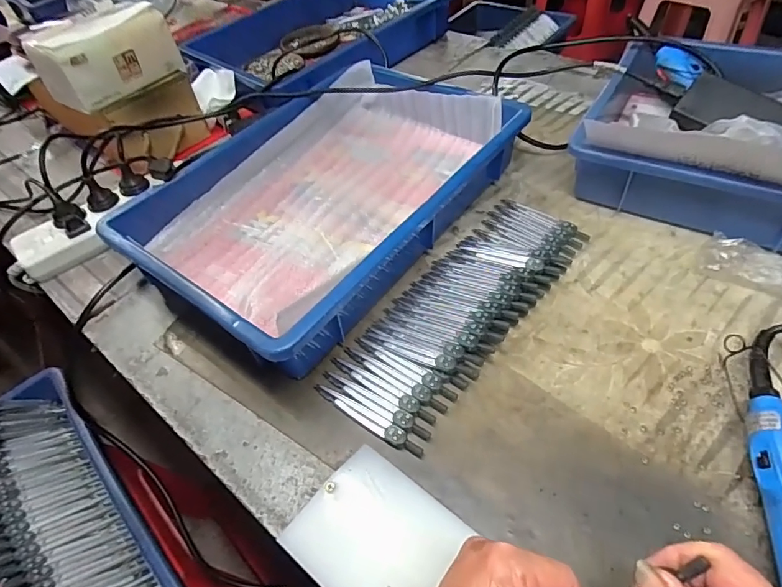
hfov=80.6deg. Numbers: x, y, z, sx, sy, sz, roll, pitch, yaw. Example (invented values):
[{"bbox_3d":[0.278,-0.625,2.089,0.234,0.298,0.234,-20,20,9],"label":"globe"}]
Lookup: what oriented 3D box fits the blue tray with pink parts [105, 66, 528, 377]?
[{"bbox_3d":[-0.070,-0.123,0.539,0.282,0.074,0.421,29,59,25],"label":"blue tray with pink parts"}]

